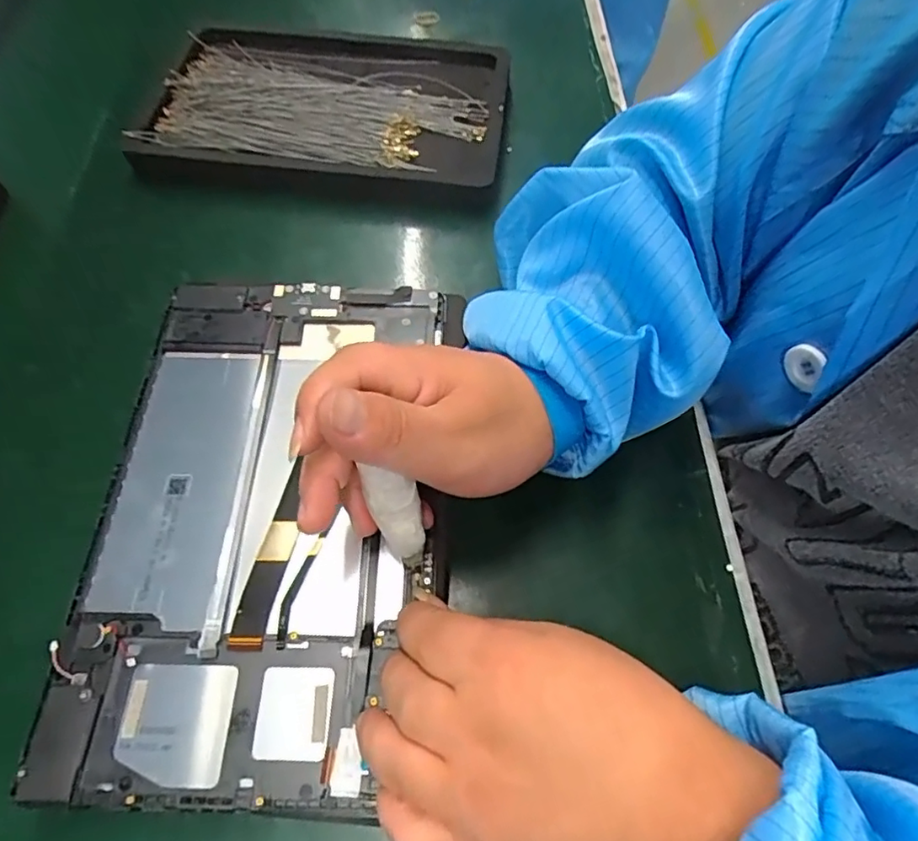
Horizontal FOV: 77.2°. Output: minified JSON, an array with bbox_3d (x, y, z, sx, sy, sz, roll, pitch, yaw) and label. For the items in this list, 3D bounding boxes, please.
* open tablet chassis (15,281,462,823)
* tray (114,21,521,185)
[{"bbox_3d":[-0.087,0.034,0.261,0.153,0.015,0.242,4,60,-1],"label":"open tablet chassis"},{"bbox_3d":[-0.096,-0.232,0.432,0.252,0.034,0.181,4,60,-1],"label":"tray"}]

